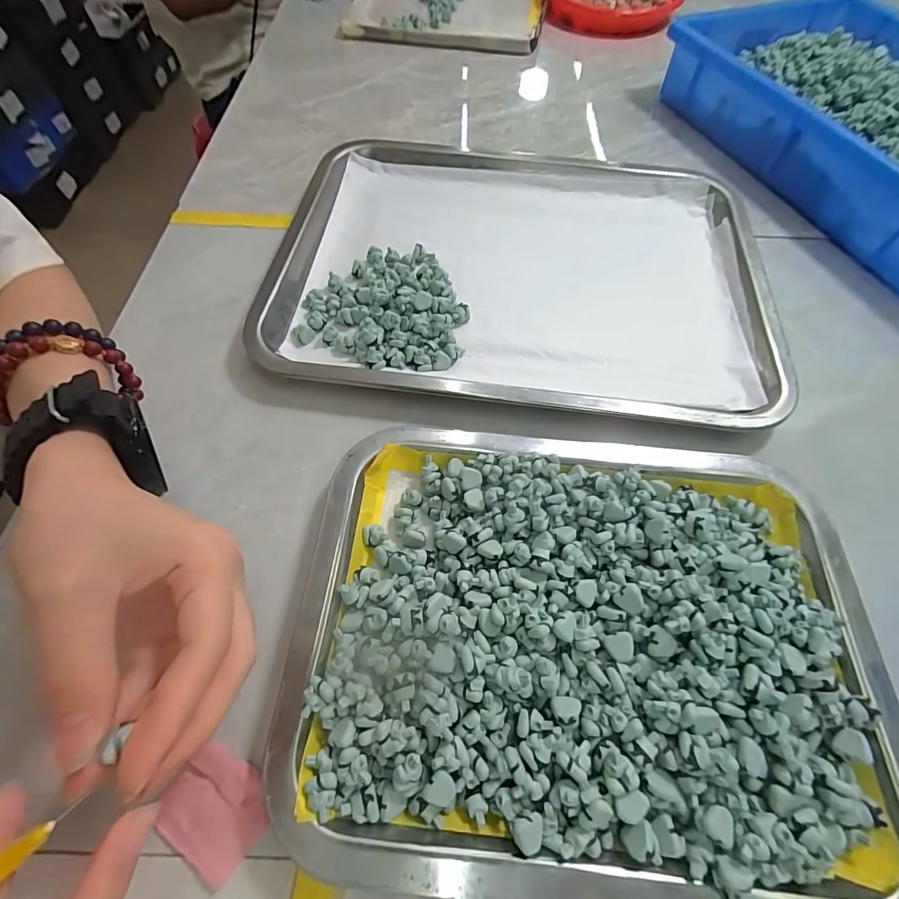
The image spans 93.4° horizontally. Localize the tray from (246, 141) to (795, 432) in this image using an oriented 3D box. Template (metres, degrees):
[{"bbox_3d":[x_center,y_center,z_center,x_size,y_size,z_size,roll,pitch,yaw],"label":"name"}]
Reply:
[{"bbox_3d":[0.051,-0.149,0.323,0.349,0.021,0.268,7,61,3],"label":"tray"}]

